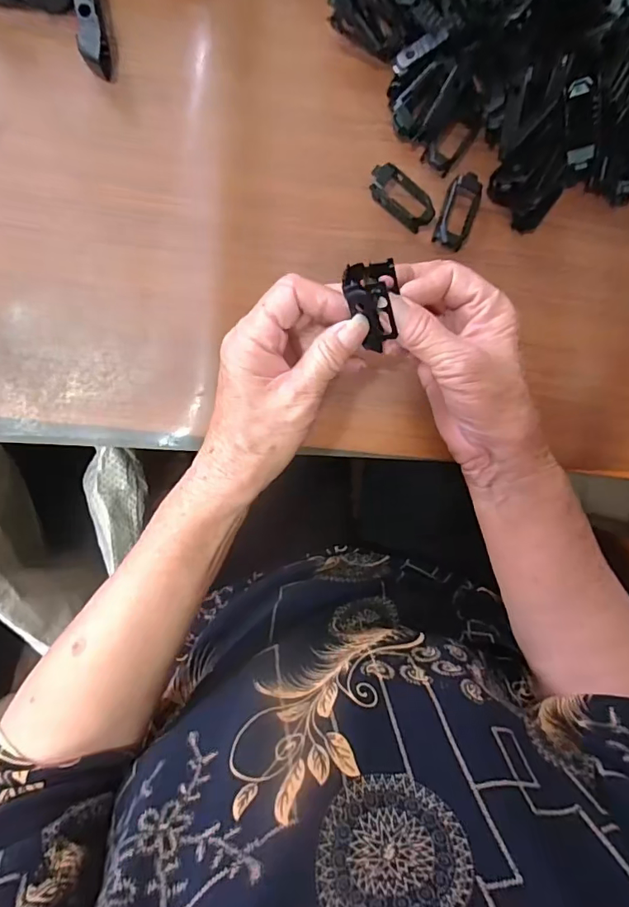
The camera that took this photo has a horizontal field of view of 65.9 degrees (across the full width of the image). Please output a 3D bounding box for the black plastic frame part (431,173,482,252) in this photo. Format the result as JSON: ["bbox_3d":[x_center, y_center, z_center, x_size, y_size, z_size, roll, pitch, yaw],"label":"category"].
[{"bbox_3d":[0.103,-0.172,0.345,0.026,0.013,0.050,19,93,-9],"label":"black plastic frame part"}]

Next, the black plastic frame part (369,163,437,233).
[{"bbox_3d":[0.062,-0.180,0.340,0.050,0.013,0.024,42,90,-10],"label":"black plastic frame part"}]

